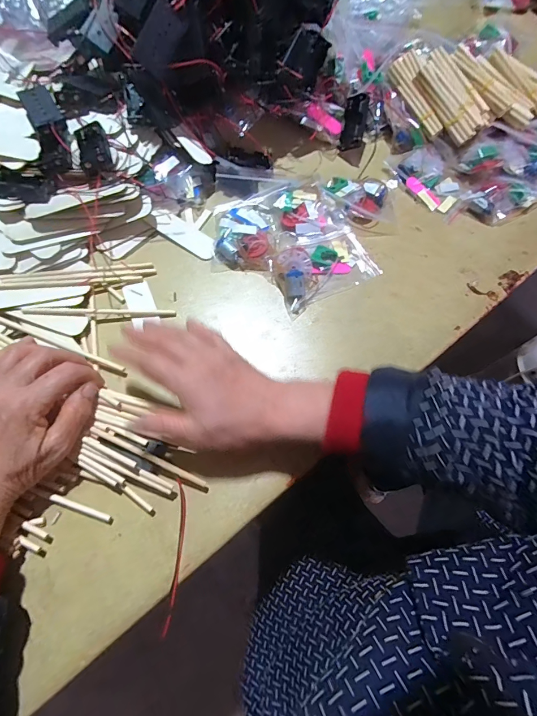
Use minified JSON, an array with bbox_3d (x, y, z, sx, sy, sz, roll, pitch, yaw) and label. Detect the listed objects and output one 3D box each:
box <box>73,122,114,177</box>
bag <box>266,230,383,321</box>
[{"bbox_3d":[-0.188,-0.226,0.394,0.032,0.018,0.058,-18,70,-8],"label":"box"},{"bbox_3d":[0.060,-0.102,0.405,0.114,0.018,0.070,-29,72,-12],"label":"bag"}]

